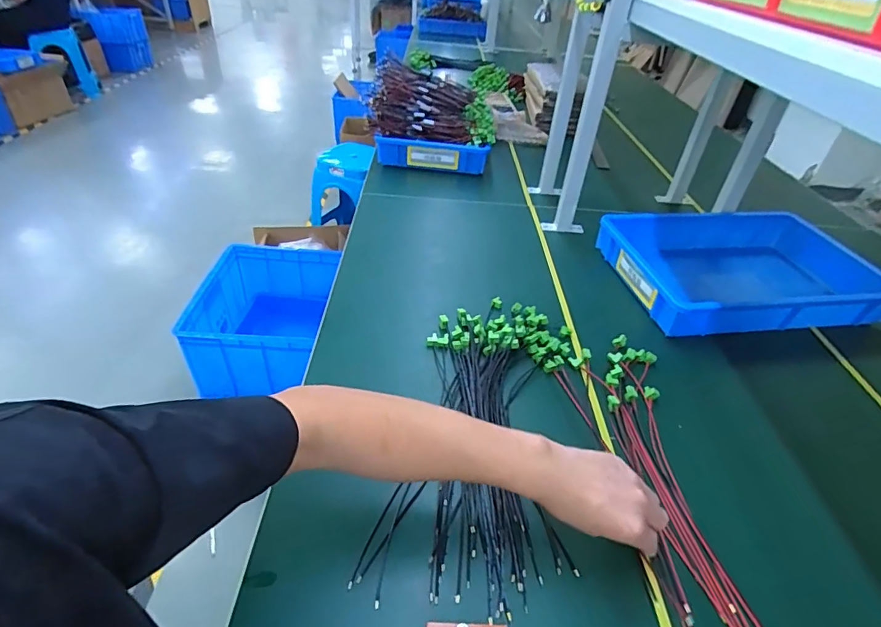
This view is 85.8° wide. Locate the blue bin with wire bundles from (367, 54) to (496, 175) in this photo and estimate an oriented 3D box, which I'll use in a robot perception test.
[{"bbox_3d":[-0.023,-0.519,1.260,0.314,0.194,0.236,6,39,1],"label":"blue bin with wire bundles"}]

